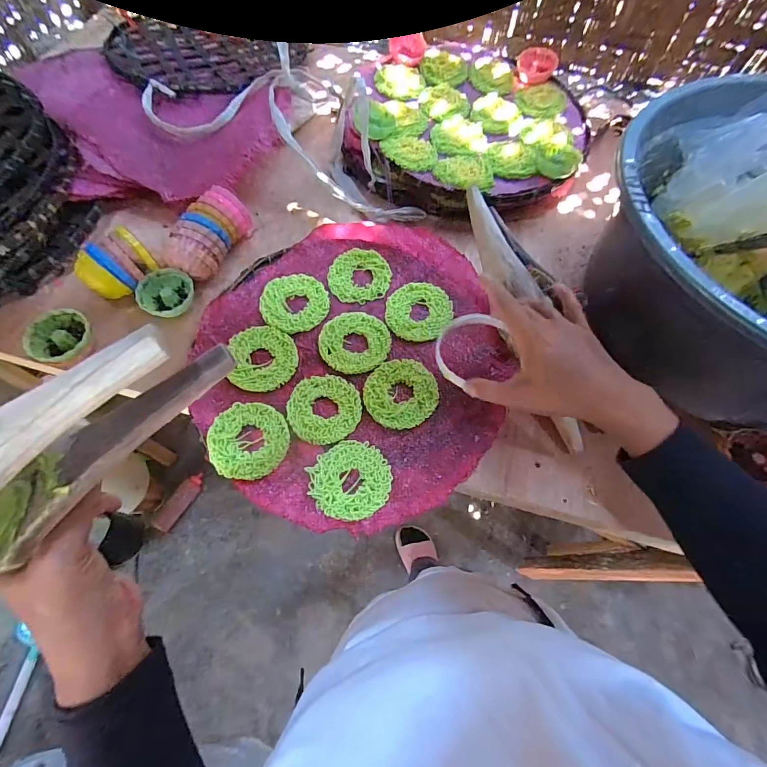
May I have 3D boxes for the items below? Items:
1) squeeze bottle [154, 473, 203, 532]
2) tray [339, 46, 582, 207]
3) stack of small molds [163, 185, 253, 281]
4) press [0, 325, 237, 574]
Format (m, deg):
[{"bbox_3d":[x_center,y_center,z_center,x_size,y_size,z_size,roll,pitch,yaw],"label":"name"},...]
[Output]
[{"bbox_3d":[-0.645,0.377,1.249,0.042,0.057,0.190,28,67,11],"label":"squeeze bottle"},{"bbox_3d":[0.131,-0.397,0.581,0.324,0.076,0.328,1,64,-2],"label":"tray"},{"bbox_3d":[-0.210,-0.178,0.475,0.051,0.056,0.111,23,66,8],"label":"stack of small molds"},{"bbox_3d":[-0.215,0.060,0.198,0.290,0.061,0.052,-37,71,-10],"label":"press"}]

